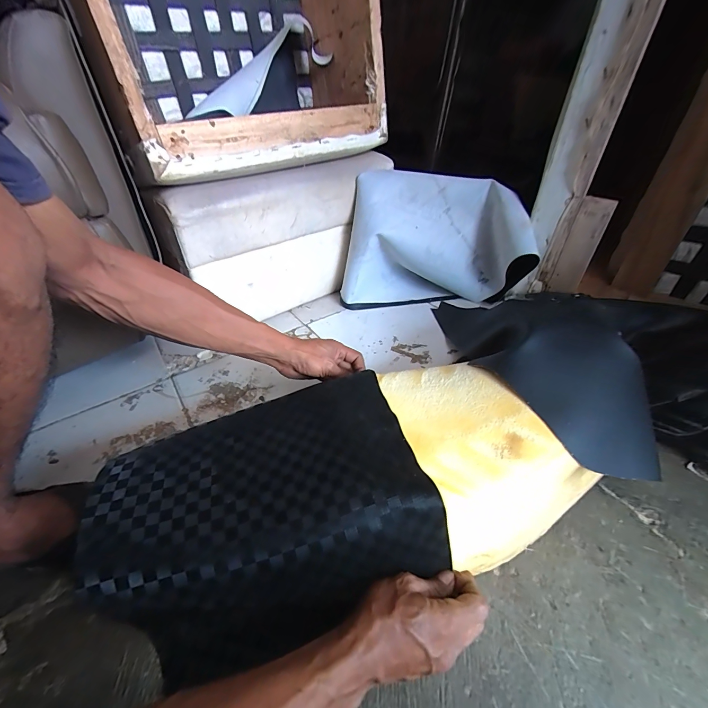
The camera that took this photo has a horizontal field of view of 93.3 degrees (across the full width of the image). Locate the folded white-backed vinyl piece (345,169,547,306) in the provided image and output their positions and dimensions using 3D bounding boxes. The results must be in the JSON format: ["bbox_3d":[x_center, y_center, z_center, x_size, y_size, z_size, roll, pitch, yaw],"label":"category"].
[{"bbox_3d":[0.180,-0.246,0.778,0.399,0.266,0.161,5,41,7],"label":"folded white-backed vinyl piece"}]

